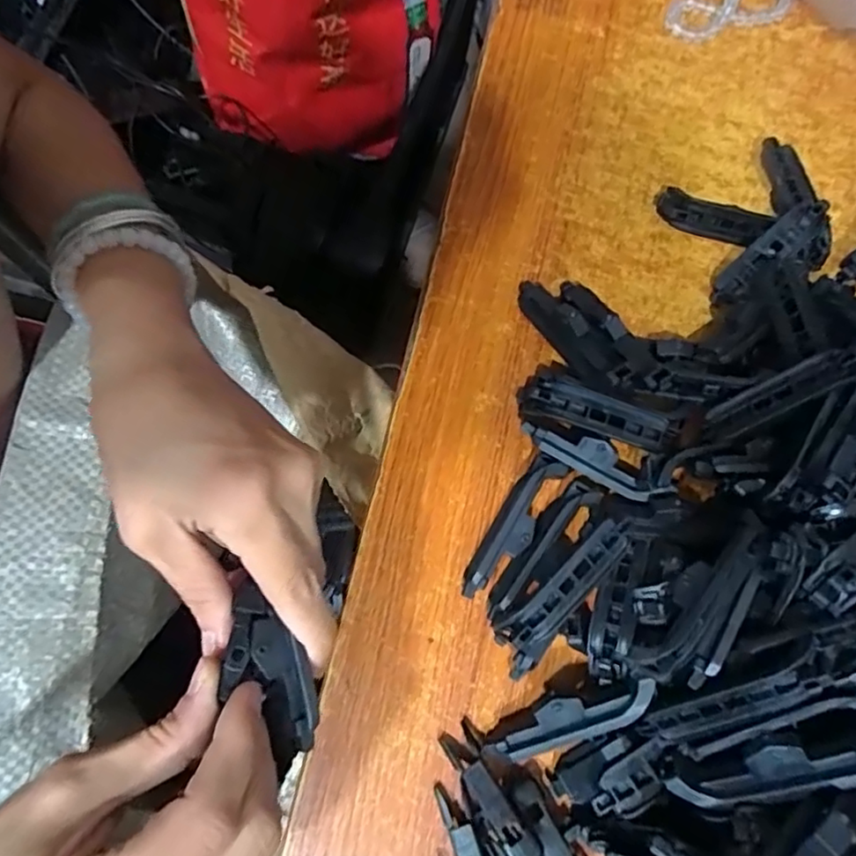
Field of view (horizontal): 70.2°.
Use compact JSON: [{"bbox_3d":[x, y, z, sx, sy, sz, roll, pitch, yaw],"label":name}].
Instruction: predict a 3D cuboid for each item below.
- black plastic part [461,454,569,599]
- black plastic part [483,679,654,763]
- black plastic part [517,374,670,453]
[{"bbox_3d":[0.038,0.045,0.275,0.018,0.015,0.071,32,75,4],"label":"black plastic part"},{"bbox_3d":[0.057,0.117,0.245,0.070,0.013,0.017,-24,75,14],"label":"black plastic part"},{"bbox_3d":[0.079,-0.007,0.291,0.069,0.016,0.019,18,74,0],"label":"black plastic part"}]

